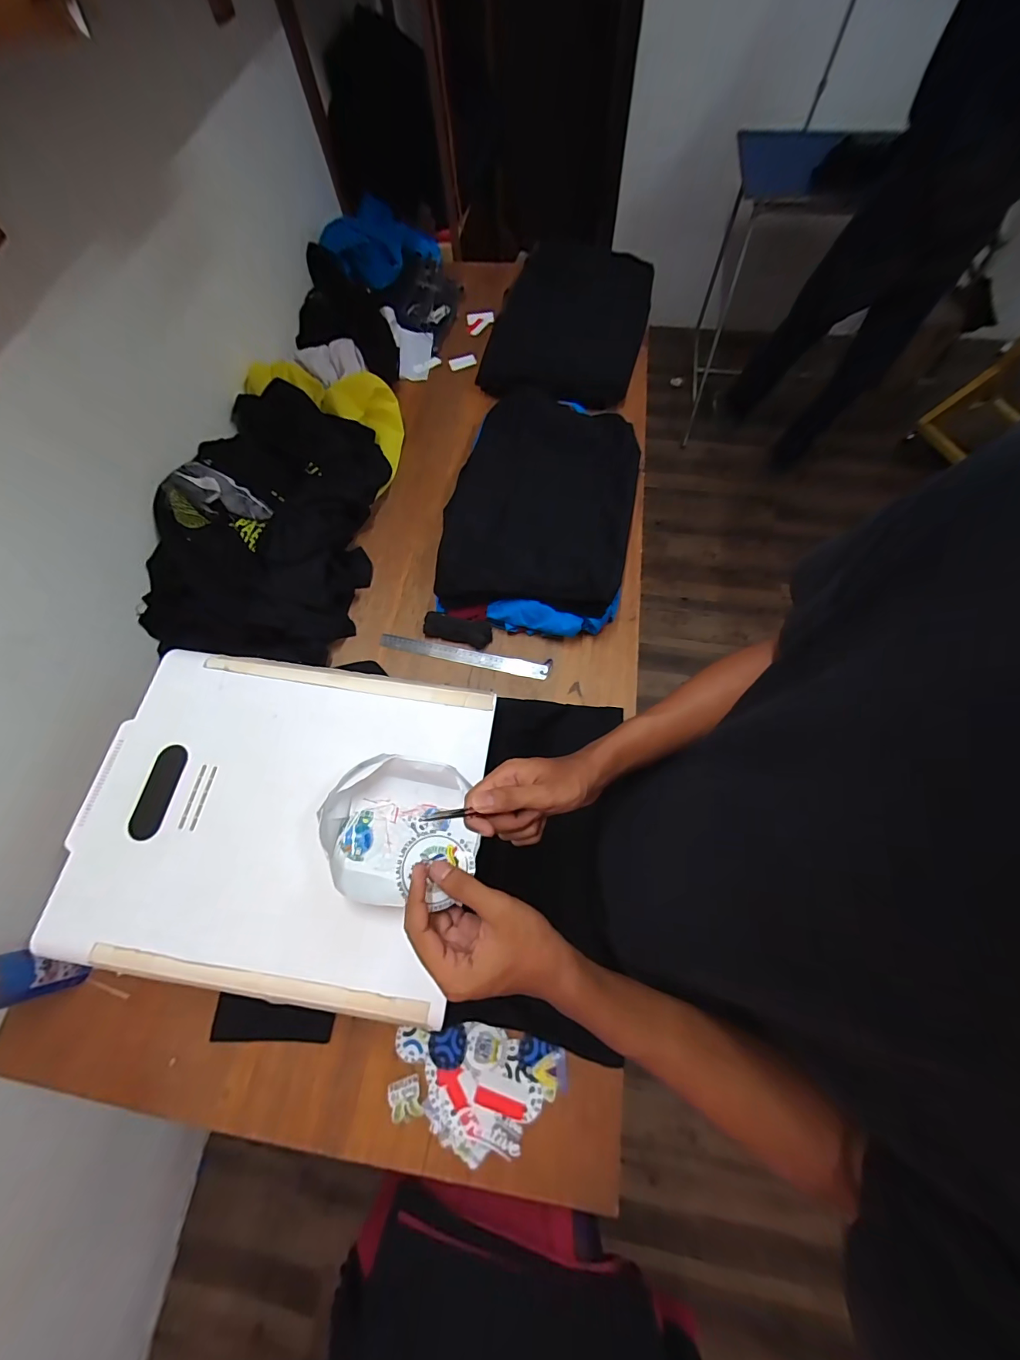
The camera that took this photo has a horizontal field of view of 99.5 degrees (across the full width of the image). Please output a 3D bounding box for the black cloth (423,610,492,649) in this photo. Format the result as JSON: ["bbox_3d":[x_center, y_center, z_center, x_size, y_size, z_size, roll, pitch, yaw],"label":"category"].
[{"bbox_3d":[-0.098,-0.098,0.822,0.126,0.026,0.051,13,69,7],"label":"black cloth"}]

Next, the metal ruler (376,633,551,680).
[{"bbox_3d":[-0.090,-0.046,0.815,0.321,0.005,0.029,12,82,7],"label":"metal ruler"}]

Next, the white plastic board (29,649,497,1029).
[{"bbox_3d":[-0.298,0.167,0.561,0.494,0.025,0.399,8,69,5],"label":"white plastic board"}]

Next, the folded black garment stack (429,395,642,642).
[{"bbox_3d":[0.072,-0.356,0.885,0.343,0.084,0.551,11,69,6],"label":"folded black garment stack"}]

